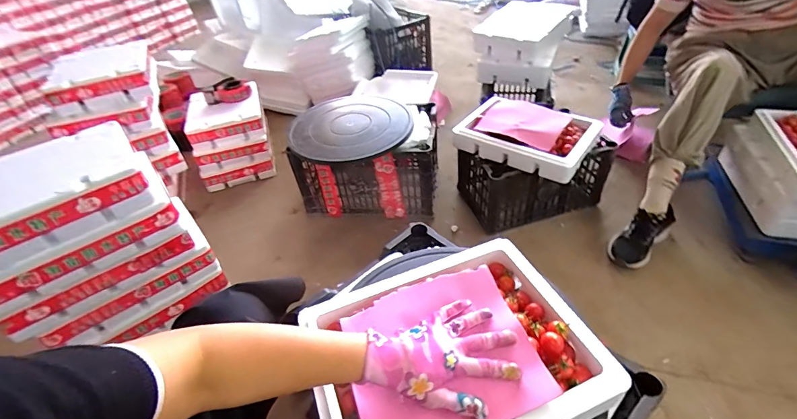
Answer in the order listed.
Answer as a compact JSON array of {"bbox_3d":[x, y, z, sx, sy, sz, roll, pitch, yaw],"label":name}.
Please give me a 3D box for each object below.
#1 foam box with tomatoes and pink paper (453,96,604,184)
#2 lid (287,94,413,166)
[{"bbox_3d":[0.374,-0.225,1.118,0.363,0.077,0.262,20,47,31],"label":"foam box with tomatoes and pink paper"},{"bbox_3d":[-0.158,-0.264,1.195,0.367,0.049,0.417,-20,40,-14],"label":"lid"}]

